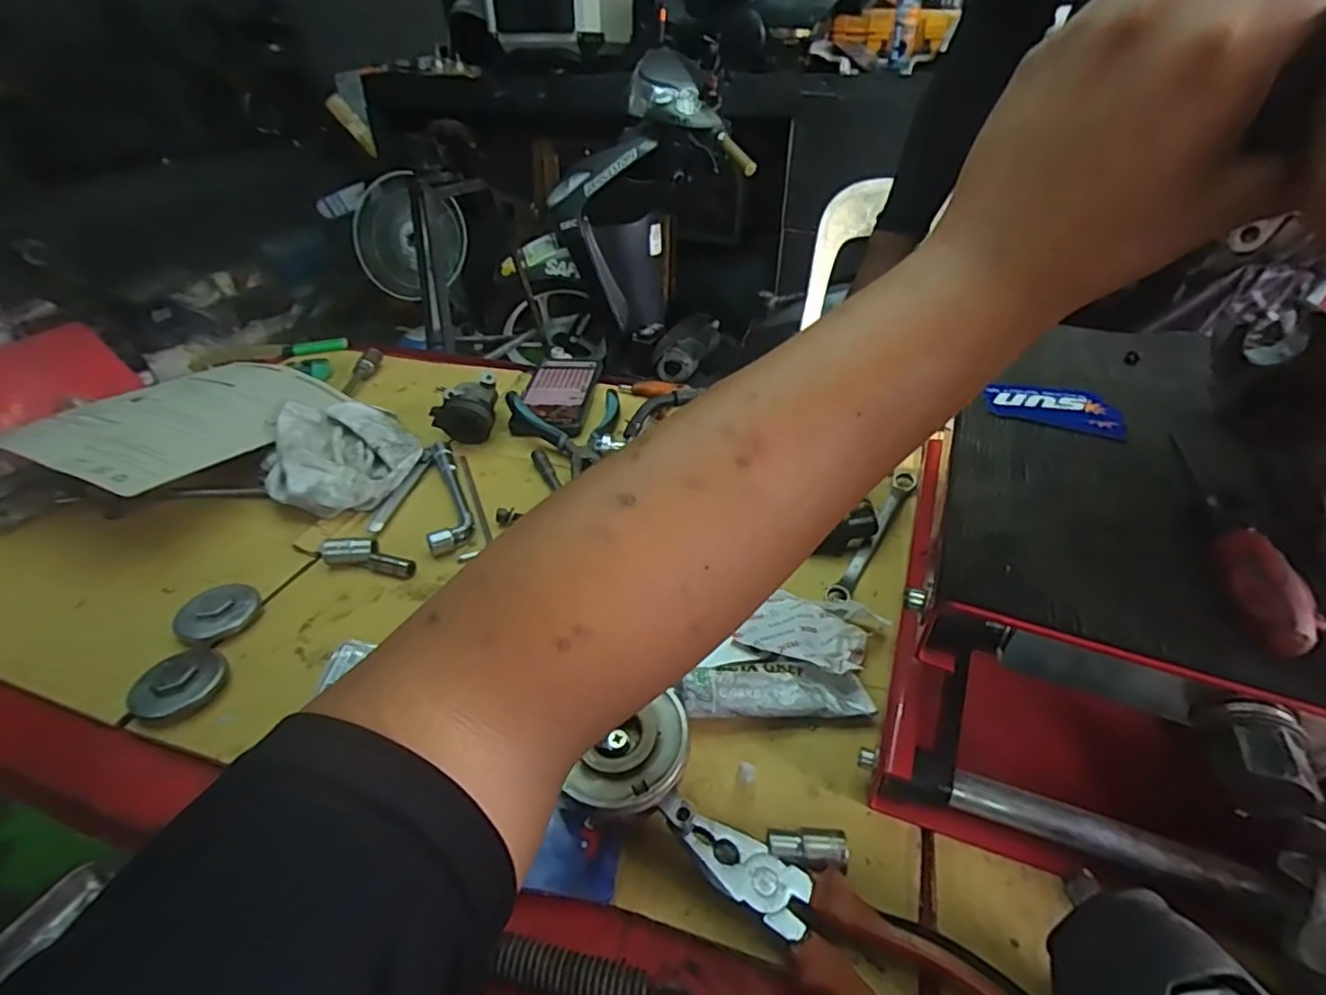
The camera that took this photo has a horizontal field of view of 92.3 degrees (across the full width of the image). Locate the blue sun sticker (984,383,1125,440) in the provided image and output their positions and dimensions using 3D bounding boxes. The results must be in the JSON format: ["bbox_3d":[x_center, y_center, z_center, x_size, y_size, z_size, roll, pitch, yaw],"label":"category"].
[{"bbox_3d":[0.236,-0.055,0.387,0.072,0.005,0.051,13,38,18],"label":"blue sun sticker"}]

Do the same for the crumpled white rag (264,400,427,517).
[{"bbox_3d":[-0.312,-0.048,0.623,0.136,0.039,0.181,-18,39,-22],"label":"crumpled white rag"}]

